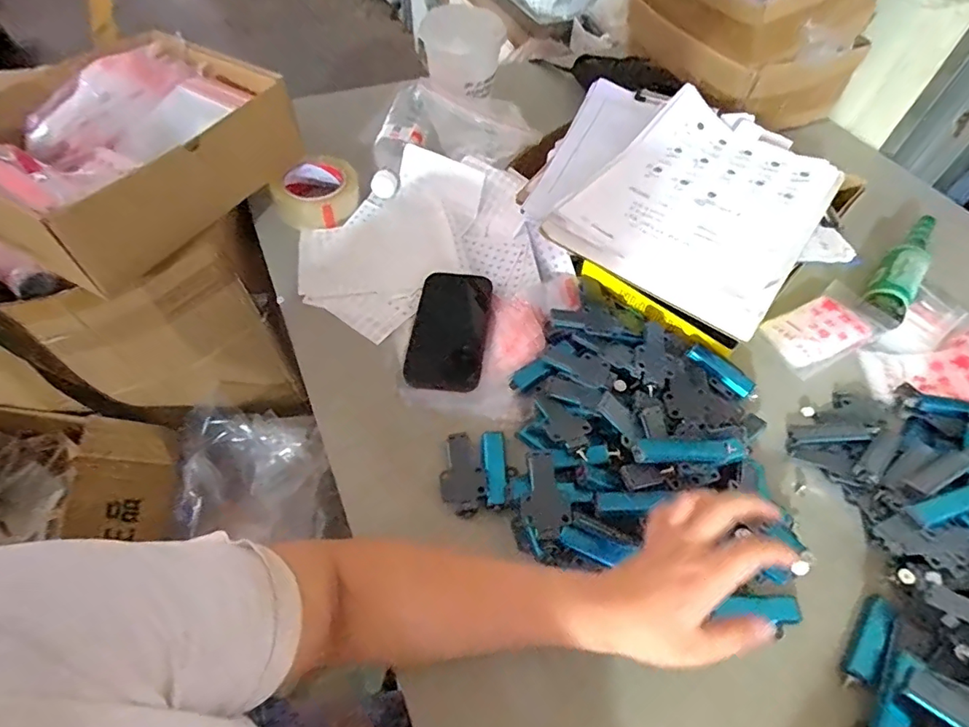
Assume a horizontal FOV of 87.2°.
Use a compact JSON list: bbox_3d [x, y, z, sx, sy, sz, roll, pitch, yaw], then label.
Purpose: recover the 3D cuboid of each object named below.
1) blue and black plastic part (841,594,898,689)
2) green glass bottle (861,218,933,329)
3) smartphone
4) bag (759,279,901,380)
[{"bbox_3d":[0.321,0.227,0.419,0.027,0.013,0.079,38,61,22],"label":"blue and black plastic part"},{"bbox_3d":[0.543,-0.130,0.658,0.053,0.043,0.248,35,60,20],"label":"green glass bottle"},{"bbox_3d":[-0.039,-0.043,0.578,0.082,0.014,0.160,7,55,2],"label":"smartphone"},{"bbox_3d":[0.412,-0.047,0.609,0.151,0.018,0.081,-22,59,-18],"label":"bag"}]

